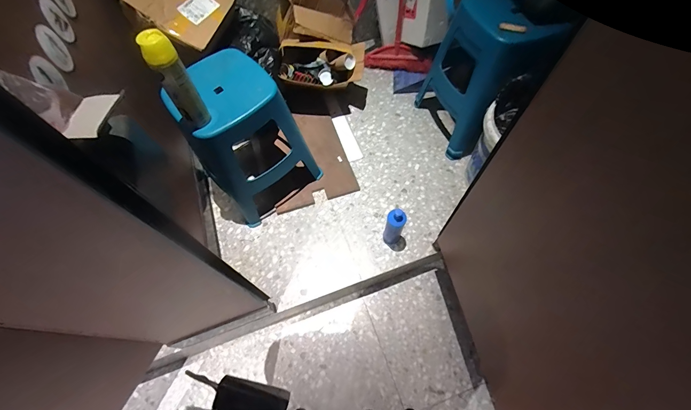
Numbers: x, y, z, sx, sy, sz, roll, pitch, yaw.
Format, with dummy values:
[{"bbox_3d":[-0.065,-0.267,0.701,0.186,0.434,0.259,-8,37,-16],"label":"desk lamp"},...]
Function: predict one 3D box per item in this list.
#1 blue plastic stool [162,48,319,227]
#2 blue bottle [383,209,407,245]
[{"bbox_3d":[-0.321,-0.204,1.050,0.313,0.486,0.258,-38,68,-16],"label":"blue plastic stool"},{"bbox_3d":[0.162,0.083,1.041,0.061,0.193,0.059,-1,64,1],"label":"blue bottle"}]

